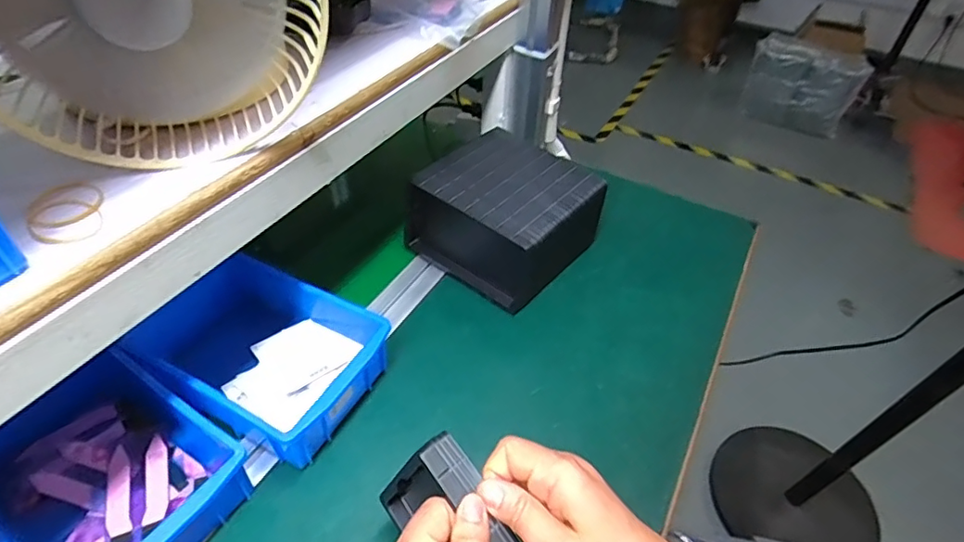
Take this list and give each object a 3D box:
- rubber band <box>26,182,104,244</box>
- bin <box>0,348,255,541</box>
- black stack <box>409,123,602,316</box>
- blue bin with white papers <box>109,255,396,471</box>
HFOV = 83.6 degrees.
[{"bbox_3d":[-0.237,-0.033,0.307,0.038,0.005,0.053,-16,48,-18],"label":"rubber band"},{"bbox_3d":[-0.280,0.151,0.403,0.185,0.062,0.132,31,51,23],"label":"bin"},{"bbox_3d":[0.028,-0.061,0.614,0.169,0.103,0.163,35,53,27],"label":"black stack"},{"bbox_3d":[-0.195,0.076,0.486,0.190,0.064,0.146,25,49,19],"label":"blue bin with white papers"}]

